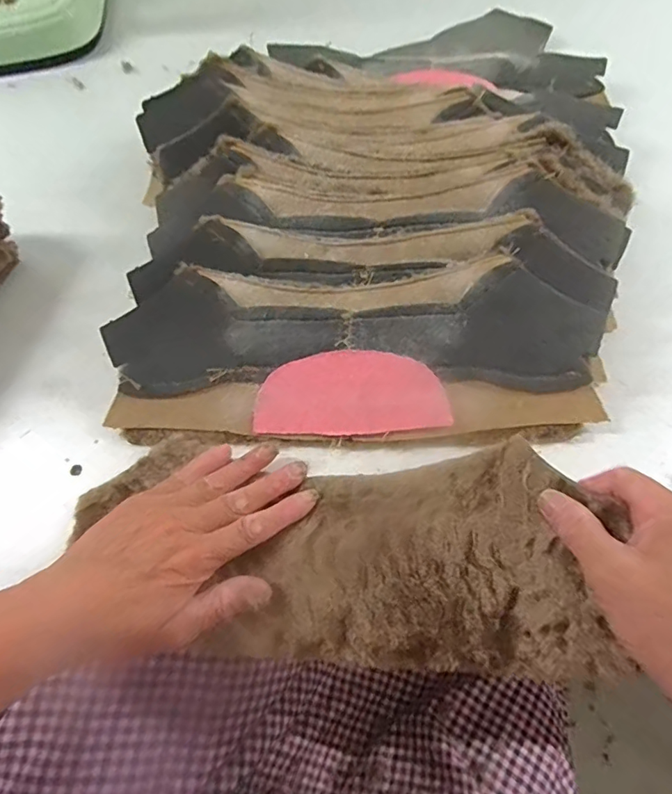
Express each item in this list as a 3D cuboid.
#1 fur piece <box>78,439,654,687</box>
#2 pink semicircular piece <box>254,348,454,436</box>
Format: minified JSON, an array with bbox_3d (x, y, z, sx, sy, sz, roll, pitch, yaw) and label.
[{"bbox_3d":[-0.008,0.091,0.314,0.319,0.024,0.127,2,61,12],"label":"fur piece"},{"bbox_3d":[0.011,-0.003,0.361,0.133,0.007,0.059,0,93,3],"label":"pink semicircular piece"}]

